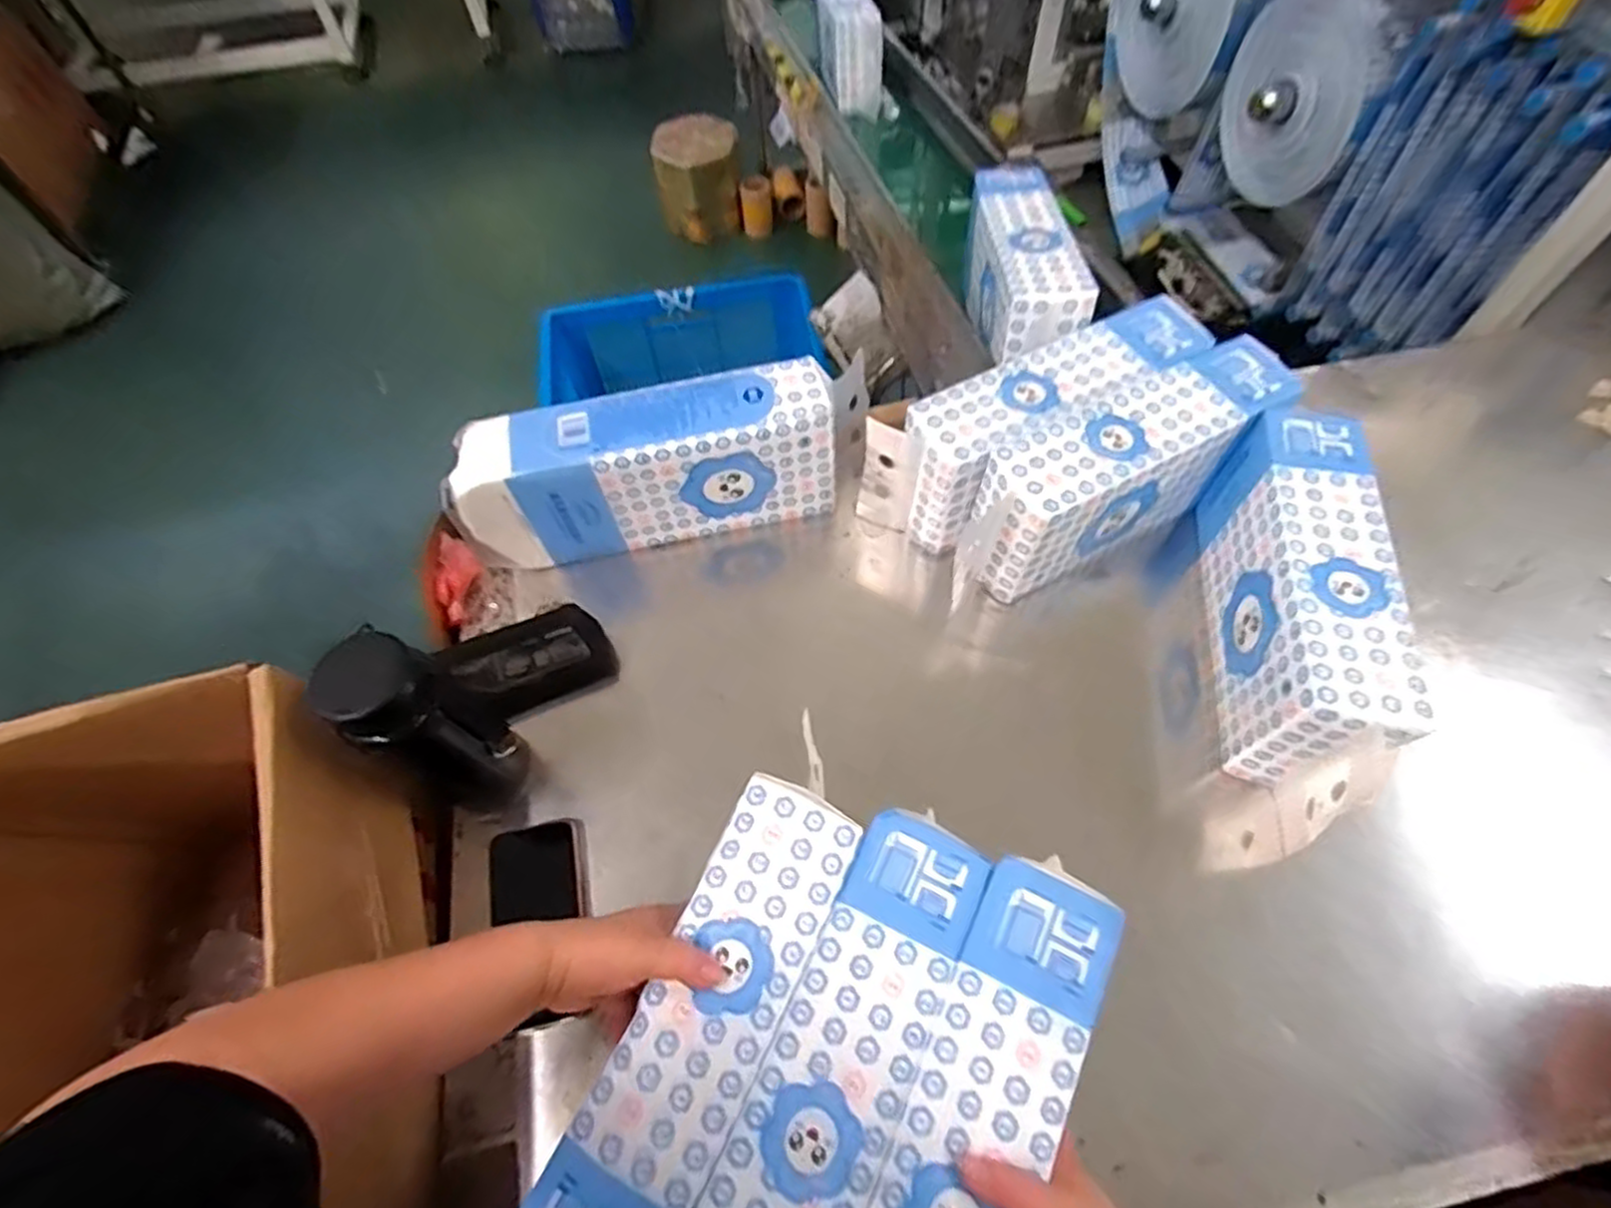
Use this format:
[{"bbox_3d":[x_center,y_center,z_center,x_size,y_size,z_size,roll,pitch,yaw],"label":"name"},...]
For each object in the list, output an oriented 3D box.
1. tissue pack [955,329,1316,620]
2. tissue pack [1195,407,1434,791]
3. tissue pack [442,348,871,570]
[{"bbox_3d":[0.325,-0.130,0.776,0.372,0.153,0.092,-25,62,-12],"label":"tissue pack"},{"bbox_3d":[0.466,0.000,0.707,0.088,0.166,0.328,7,61,6],"label":"tissue pack"},{"bbox_3d":[-0.149,-0.155,0.821,0.439,0.162,0.096,-13,60,-5],"label":"tissue pack"}]

